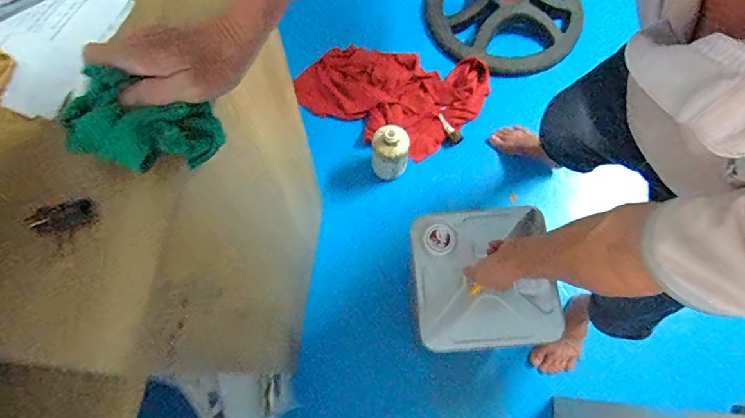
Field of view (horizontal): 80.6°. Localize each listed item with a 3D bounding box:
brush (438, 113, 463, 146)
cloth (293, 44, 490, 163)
[{"bbox_3d":[0.229,-0.240,1.309,0.038,0.012,0.104,-37,92,-12],"label":"brush"},{"bbox_3d":[0.045,-0.338,1.318,0.576,0.054,0.335,9,70,5],"label":"cloth"}]

